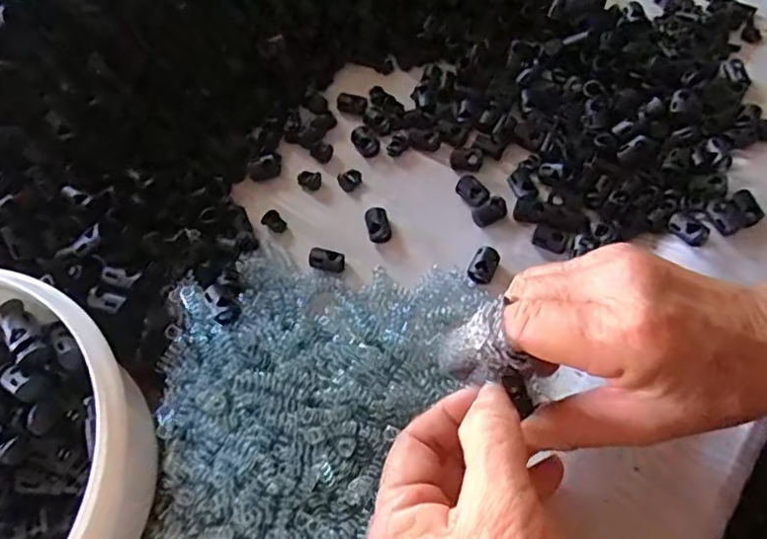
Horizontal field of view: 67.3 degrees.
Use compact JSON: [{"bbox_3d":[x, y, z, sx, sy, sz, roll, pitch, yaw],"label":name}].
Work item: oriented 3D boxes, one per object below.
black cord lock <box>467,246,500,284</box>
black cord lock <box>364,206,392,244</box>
[{"bbox_3d":[0.056,-0.002,0.326,0.014,0.009,0.020,22,64,17],"label":"black cord lock"},{"bbox_3d":[-0.003,-0.025,0.341,0.013,0.011,0.020,-13,59,-3],"label":"black cord lock"}]

